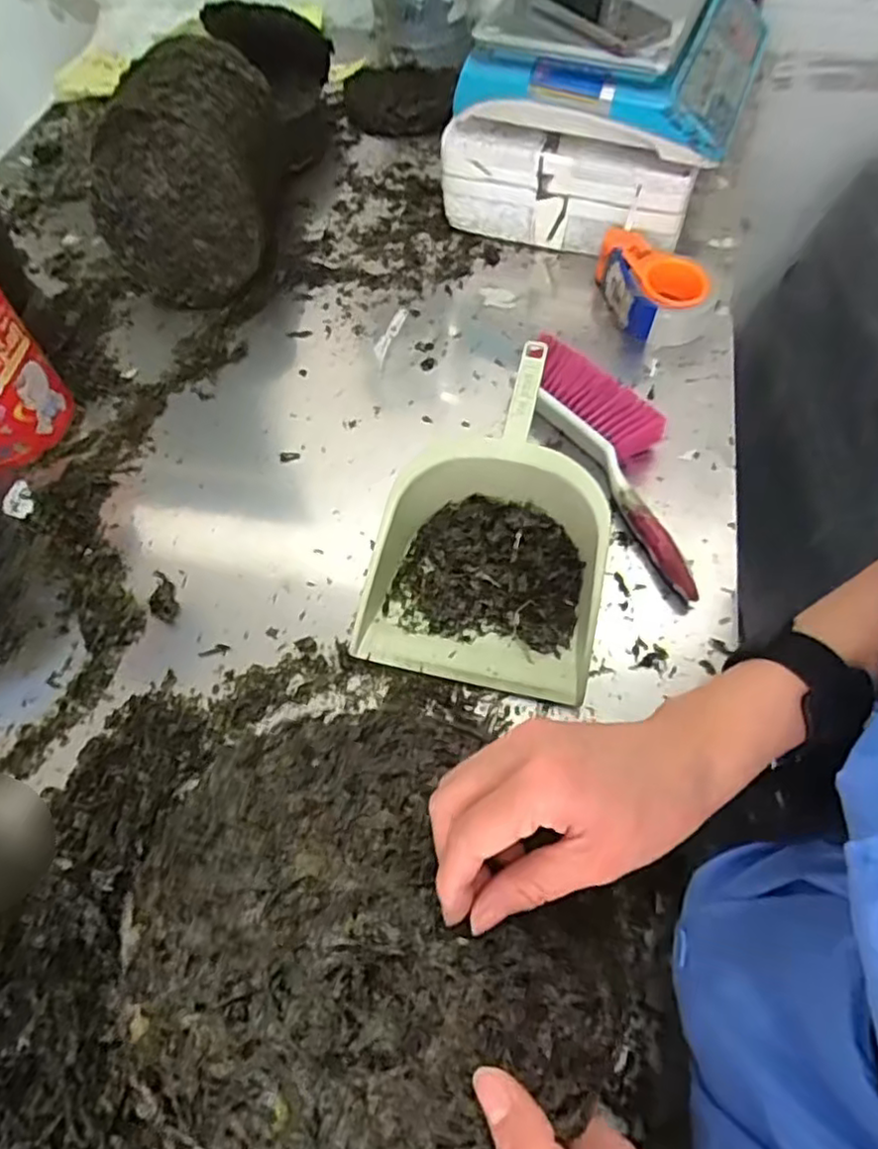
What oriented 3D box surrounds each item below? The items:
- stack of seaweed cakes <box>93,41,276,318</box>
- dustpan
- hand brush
[{"bbox_3d":[-0.333,-0.536,0.903,0.205,0.213,0.264,-1,61,2],"label":"stack of seaweed cakes"},{"bbox_3d":[0.058,-0.063,0.672,0.229,0.099,0.333,12,62,9],"label":"dustpan"},{"bbox_3d":[0.200,-0.143,0.736,0.086,0.064,0.312,-22,62,-10],"label":"hand brush"}]

